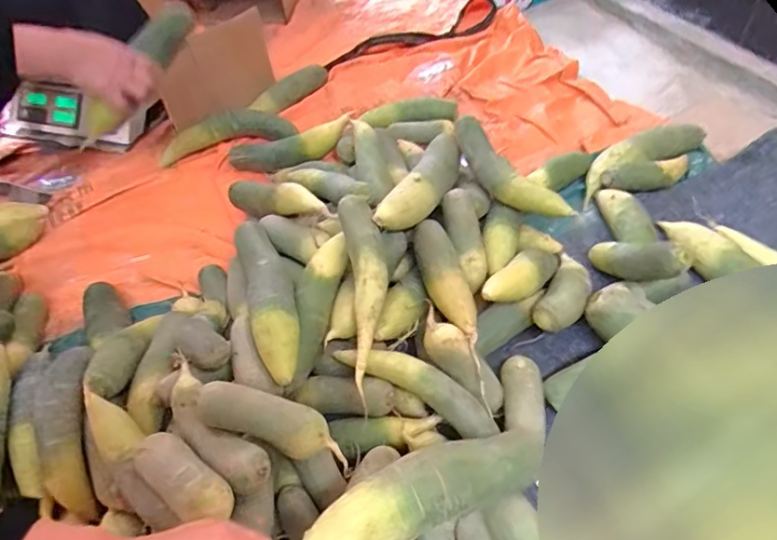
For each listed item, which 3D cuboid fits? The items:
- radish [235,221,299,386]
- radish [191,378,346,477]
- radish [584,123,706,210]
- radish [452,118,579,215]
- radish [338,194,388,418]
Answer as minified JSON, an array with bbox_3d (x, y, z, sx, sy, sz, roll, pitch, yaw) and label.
[{"bbox_3d":[-0.156,0.018,0.665,0.058,0.058,0.268,-18,50,-10],"label":"radish"},{"bbox_3d":[-0.117,0.163,0.554,0.173,0.049,0.046,24,51,-8],"label":"radish"},{"bbox_3d":[0.464,-0.215,0.958,0.283,0.053,0.076,-27,52,-18],"label":"radish"},{"bbox_3d":[0.179,-0.151,0.792,0.062,0.077,0.232,-25,52,-16],"label":"radish"},{"bbox_3d":[-0.029,0.029,0.662,0.055,0.039,0.257,-4,72,2],"label":"radish"}]

